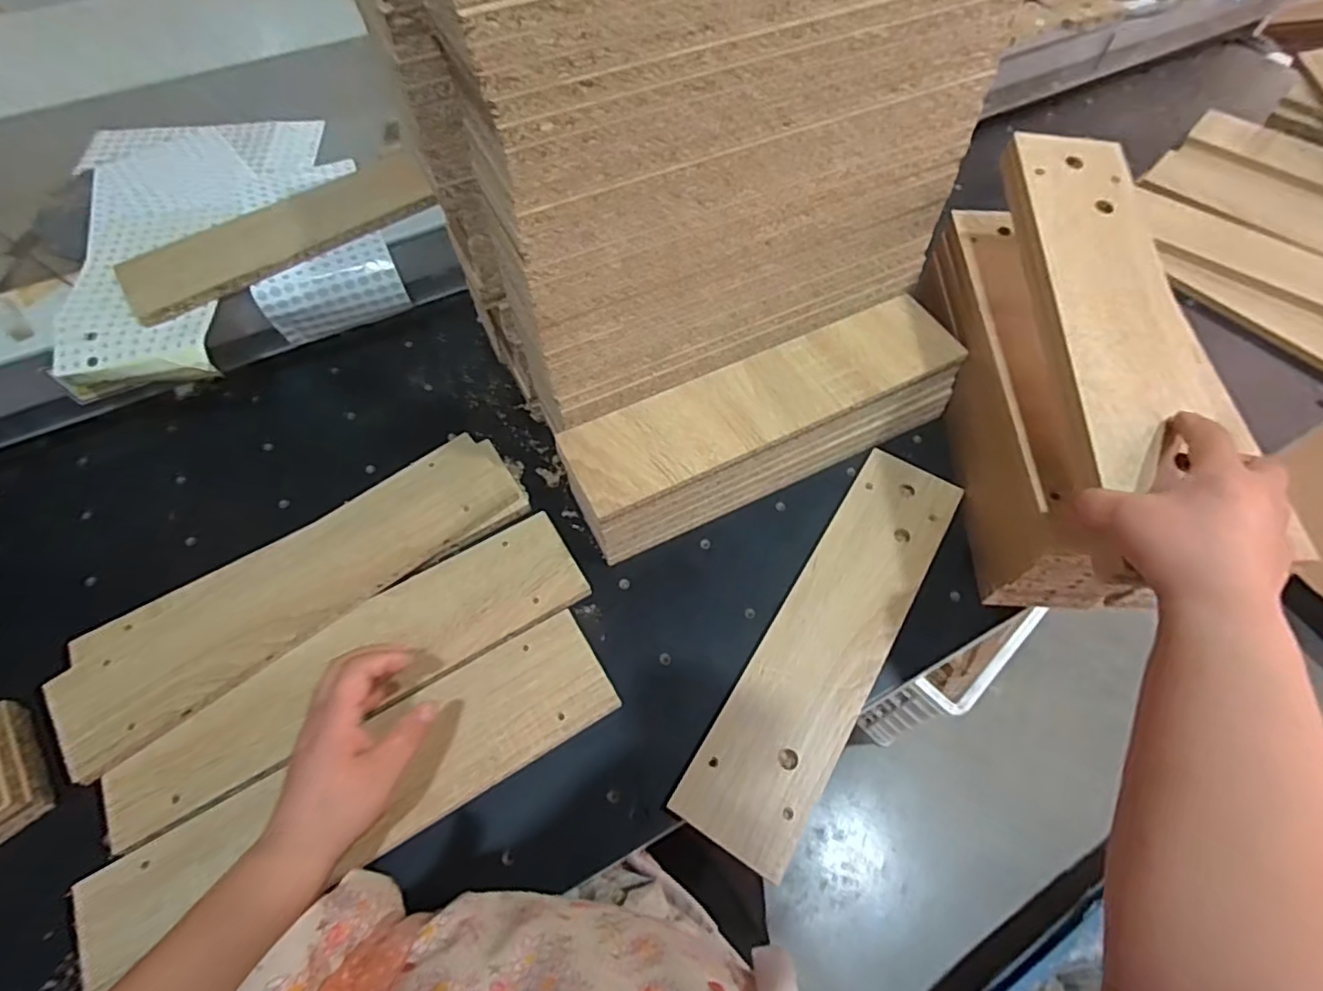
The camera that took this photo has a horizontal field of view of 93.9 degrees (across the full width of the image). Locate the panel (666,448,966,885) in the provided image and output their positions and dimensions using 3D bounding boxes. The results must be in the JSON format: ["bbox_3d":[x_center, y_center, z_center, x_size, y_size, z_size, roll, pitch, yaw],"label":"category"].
[{"bbox_3d":[0.141,0.114,0.513,0.095,0.018,0.366,28,63,17],"label":"panel"}]

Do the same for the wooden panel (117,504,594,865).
[{"bbox_3d":[-0.247,0.136,0.507,0.373,0.016,0.092,-28,62,-15],"label":"wooden panel"}]

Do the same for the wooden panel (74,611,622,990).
[{"bbox_3d":[-0.218,0.213,0.456,0.375,0.013,0.097,-25,61,-13],"label":"wooden panel"}]

